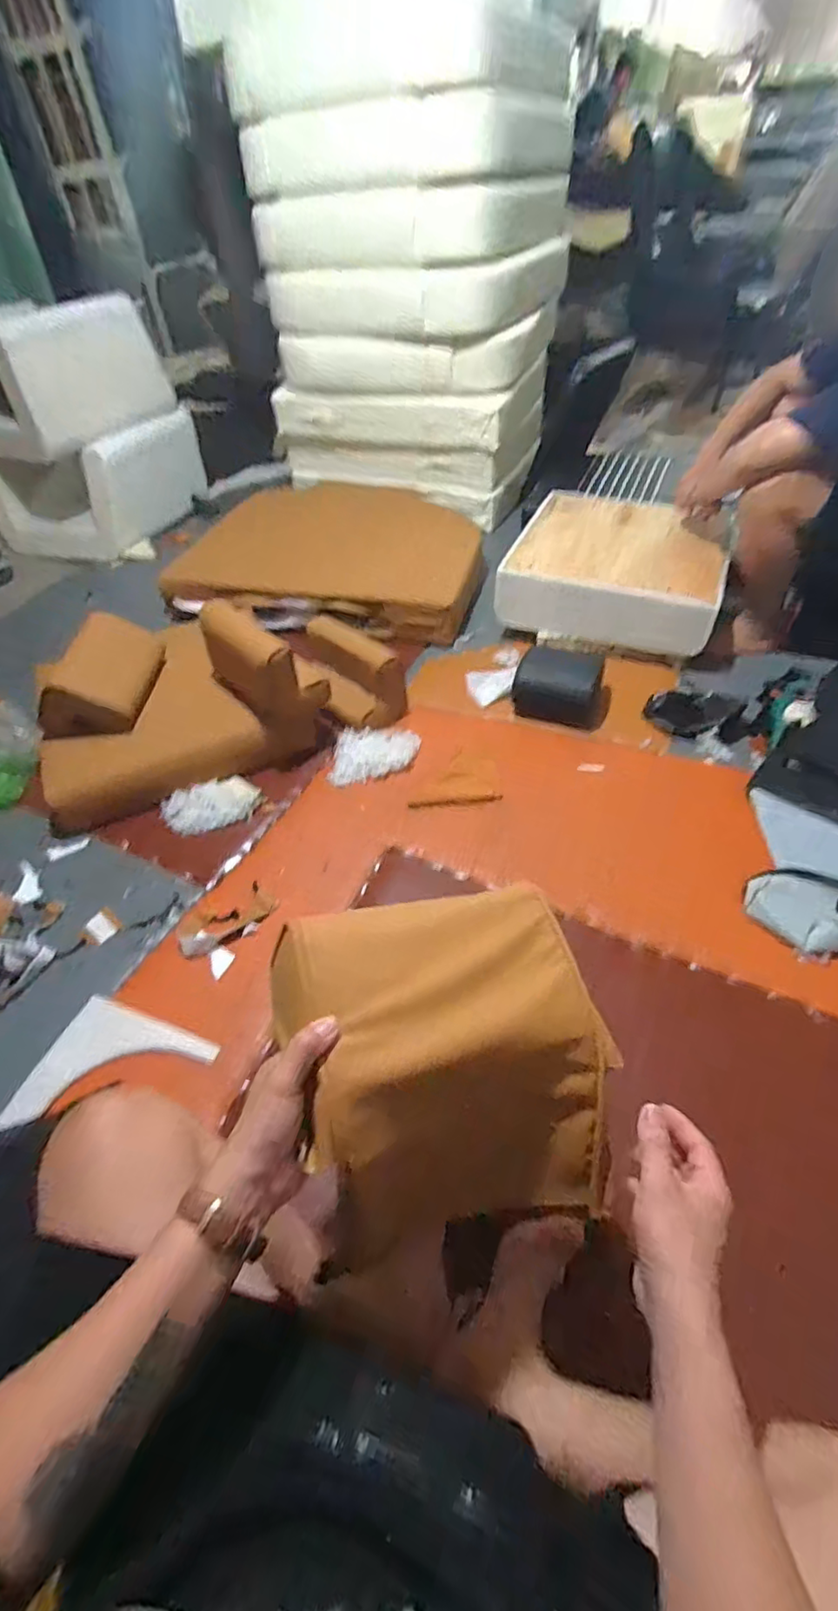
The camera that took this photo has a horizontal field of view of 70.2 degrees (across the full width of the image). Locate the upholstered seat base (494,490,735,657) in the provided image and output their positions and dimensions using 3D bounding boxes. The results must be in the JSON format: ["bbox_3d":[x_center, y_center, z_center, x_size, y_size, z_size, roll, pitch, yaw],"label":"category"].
[{"bbox_3d":[0.526,-0.663,1.573,0.521,0.143,0.524,15,51,17],"label":"upholstered seat base"}]

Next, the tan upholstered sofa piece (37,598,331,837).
[{"bbox_3d":[-0.540,-0.247,1.318,0.594,0.246,0.404,-18,49,-11],"label":"tan upholstered sofa piece"}]

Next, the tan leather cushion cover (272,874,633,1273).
[{"bbox_3d":[0.027,0.238,0.558,0.288,0.120,0.285,-6,58,-22],"label":"tan leather cushion cover"}]

